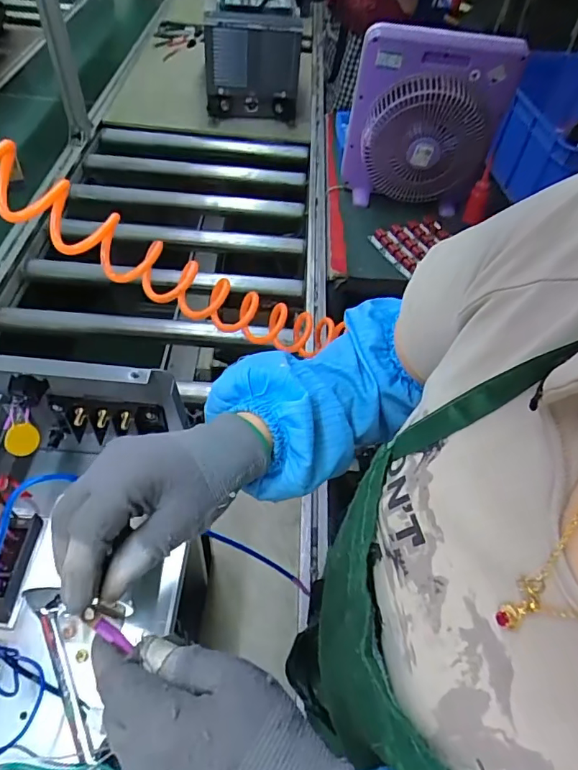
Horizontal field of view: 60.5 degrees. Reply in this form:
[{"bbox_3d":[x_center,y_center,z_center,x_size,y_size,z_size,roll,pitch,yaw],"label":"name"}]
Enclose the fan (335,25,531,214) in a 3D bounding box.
[{"bbox_3d":[0.292,-0.556,1.072,0.318,0.339,0.103,9,52,1],"label":"fan"}]

